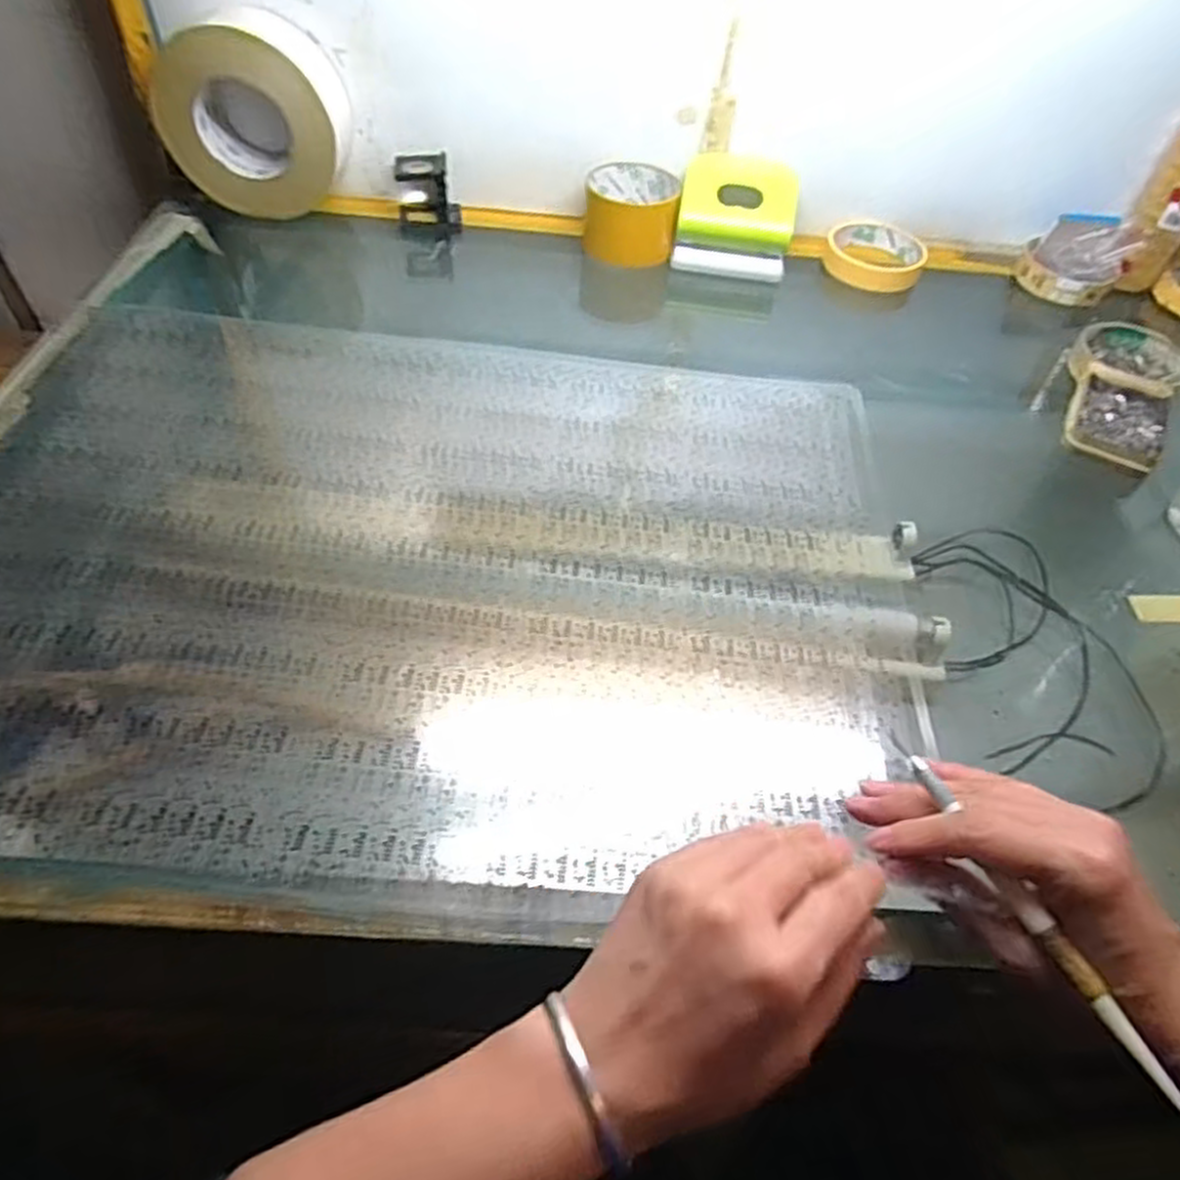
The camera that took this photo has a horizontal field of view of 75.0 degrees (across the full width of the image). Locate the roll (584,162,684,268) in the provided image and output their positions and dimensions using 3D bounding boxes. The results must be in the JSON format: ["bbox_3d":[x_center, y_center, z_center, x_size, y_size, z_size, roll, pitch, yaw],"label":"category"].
[{"bbox_3d":[0.038,-0.338,0.694,0.080,0.060,0.080,8,50,2],"label":"roll"}]

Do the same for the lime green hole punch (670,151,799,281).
[{"bbox_3d":[0.127,-0.326,0.670,0.100,0.075,0.056,11,50,4],"label":"lime green hole punch"}]

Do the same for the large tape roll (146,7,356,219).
[{"bbox_3d":[-0.278,-0.392,0.639,0.138,0.128,0.062,4,50,-1],"label":"large tape roll"}]

